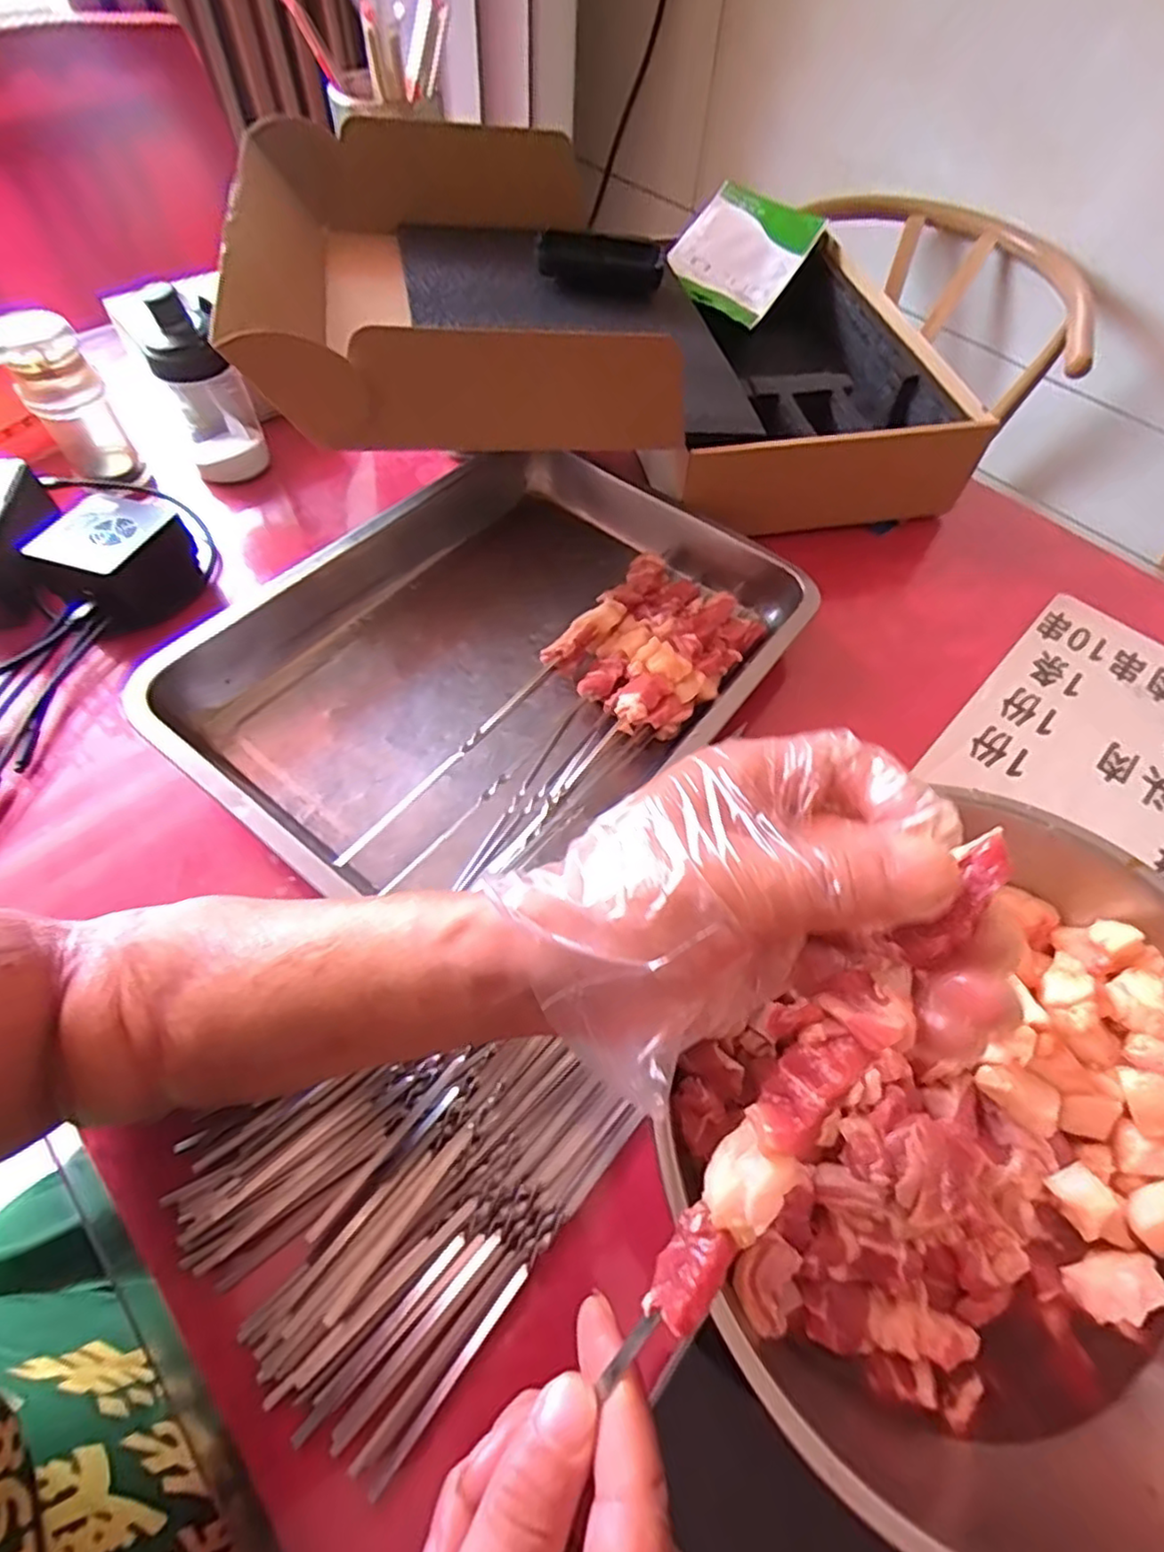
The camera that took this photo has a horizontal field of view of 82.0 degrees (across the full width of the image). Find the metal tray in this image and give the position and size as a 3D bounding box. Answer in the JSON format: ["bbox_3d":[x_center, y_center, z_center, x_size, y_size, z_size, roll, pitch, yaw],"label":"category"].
[{"bbox_3d":[-0.045,-0.088,0.458,0.279,0.057,0.395,34,62,16],"label":"metal tray"}]

